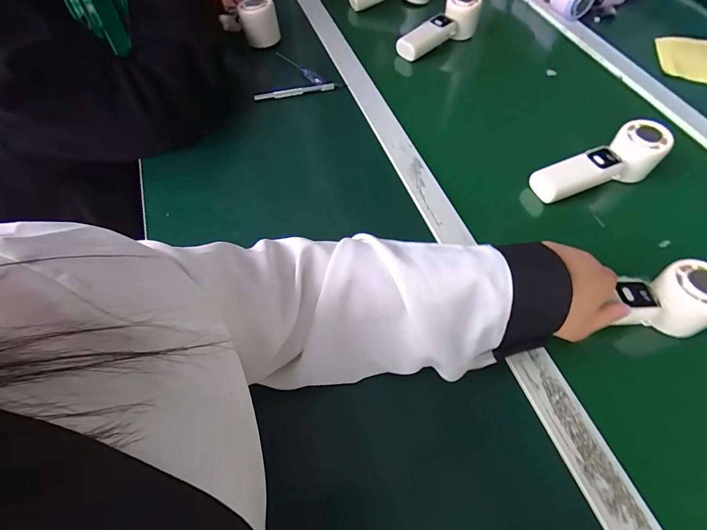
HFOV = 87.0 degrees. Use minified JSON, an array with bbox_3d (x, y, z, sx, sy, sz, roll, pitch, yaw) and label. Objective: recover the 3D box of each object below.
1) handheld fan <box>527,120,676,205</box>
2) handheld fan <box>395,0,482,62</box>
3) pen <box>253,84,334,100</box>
[{"bbox_3d":[0.298,-0.122,0.447,0.159,0.051,0.052,-19,59,-16],"label":"handheld fan"},{"bbox_3d":[0.141,-0.390,0.625,0.159,0.057,0.050,-36,66,-7],"label":"handheld fan"},{"bbox_3d":[-0.085,-0.250,0.538,0.115,0.012,0.007,-13,58,-12],"label":"pen"}]

